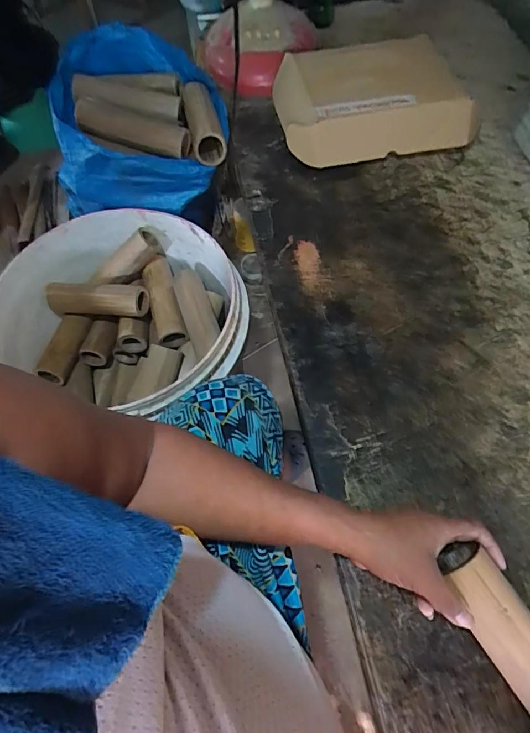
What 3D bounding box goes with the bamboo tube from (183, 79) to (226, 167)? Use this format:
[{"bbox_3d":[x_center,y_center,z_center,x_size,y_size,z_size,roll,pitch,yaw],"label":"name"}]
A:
[{"bbox_3d":[-0.105,-0.413,0.728,0.054,0.068,0.163,-10,65,-9],"label":"bamboo tube"}]

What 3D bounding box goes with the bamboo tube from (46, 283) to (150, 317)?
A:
[{"bbox_3d":[-0.297,-0.117,0.760,0.183,0.061,0.052,2,63,12],"label":"bamboo tube"}]

